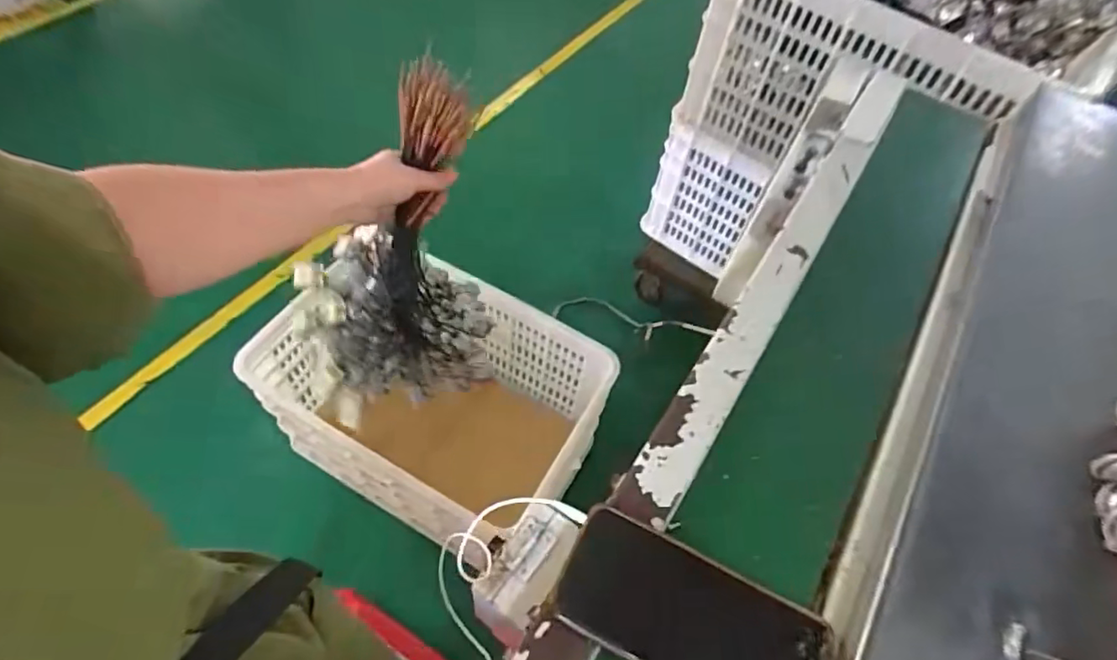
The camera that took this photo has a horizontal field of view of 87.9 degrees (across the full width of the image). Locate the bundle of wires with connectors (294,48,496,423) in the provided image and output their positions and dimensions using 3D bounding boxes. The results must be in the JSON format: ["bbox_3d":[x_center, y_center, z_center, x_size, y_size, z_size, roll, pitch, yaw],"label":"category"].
[{"bbox_3d":[-0.185,-0.096,0.695,0.197,0.382,0.188,21,29,12],"label":"bundle of wires with connectors"}]

